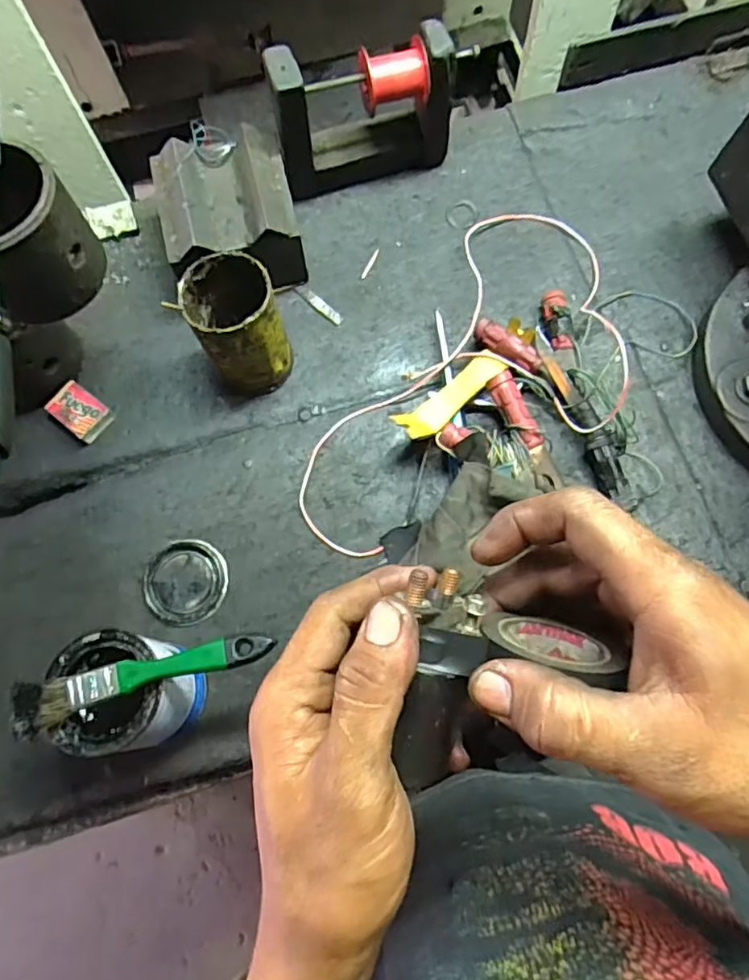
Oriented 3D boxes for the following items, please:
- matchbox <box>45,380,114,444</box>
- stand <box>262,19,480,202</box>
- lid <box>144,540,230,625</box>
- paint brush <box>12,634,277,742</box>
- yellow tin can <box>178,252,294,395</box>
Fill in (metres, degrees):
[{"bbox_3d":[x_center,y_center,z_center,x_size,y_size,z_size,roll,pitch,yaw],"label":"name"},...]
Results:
[{"bbox_3d":[-0.275,-0.074,0.569,0.052,0.014,0.037,36,78,11],"label":"matchbox"},{"bbox_3d":[-0.002,-0.354,0.574,0.184,0.142,0.051,-15,74,-3],"label":"stand"},{"bbox_3d":[-0.169,0.082,0.538,0.073,0.004,0.072,0,74,2],"label":"lid"},{"bbox_3d":[-0.154,0.130,0.410,0.171,0.008,0.033,-12,74,-2],"label":"paint brush"},{"bbox_3d":[-0.118,-0.146,0.535,0.073,0.110,0.087,-24,75,-5],"label":"yellow tin can"}]

